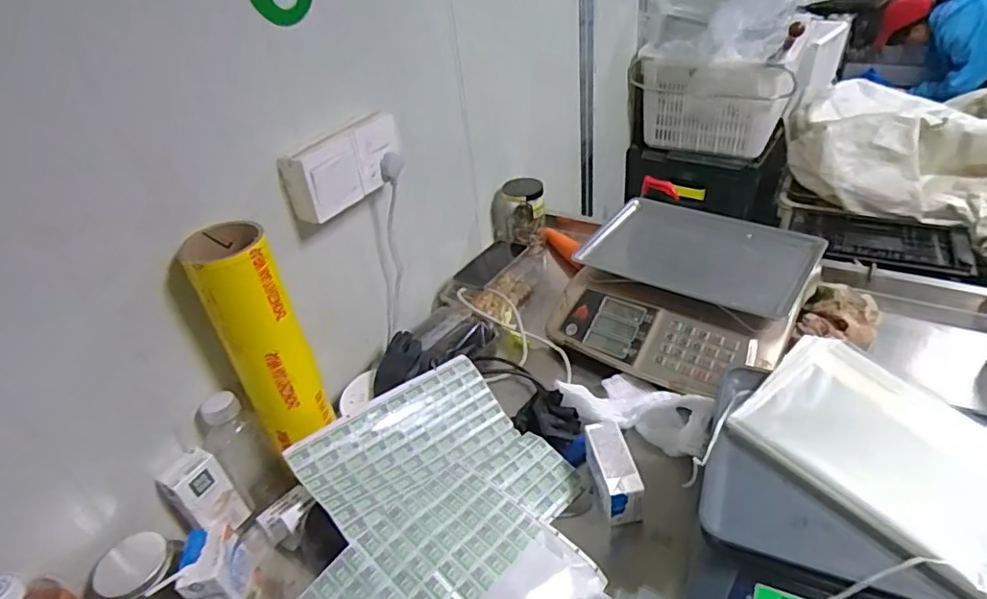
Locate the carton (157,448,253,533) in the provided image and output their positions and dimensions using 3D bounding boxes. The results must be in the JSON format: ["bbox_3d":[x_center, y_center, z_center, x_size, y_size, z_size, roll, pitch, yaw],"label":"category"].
[{"bbox_3d":[-0.357,0.244,0.696,0.040,0.126,0.058,20,44,32],"label":"carton"}]

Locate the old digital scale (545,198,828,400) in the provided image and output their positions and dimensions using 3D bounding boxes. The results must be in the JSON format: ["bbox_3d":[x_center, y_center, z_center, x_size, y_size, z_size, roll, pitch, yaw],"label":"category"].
[{"bbox_3d":[0.318,-0.020,0.939,0.348,0.100,0.357,22,46,34],"label":"old digital scale"}]

